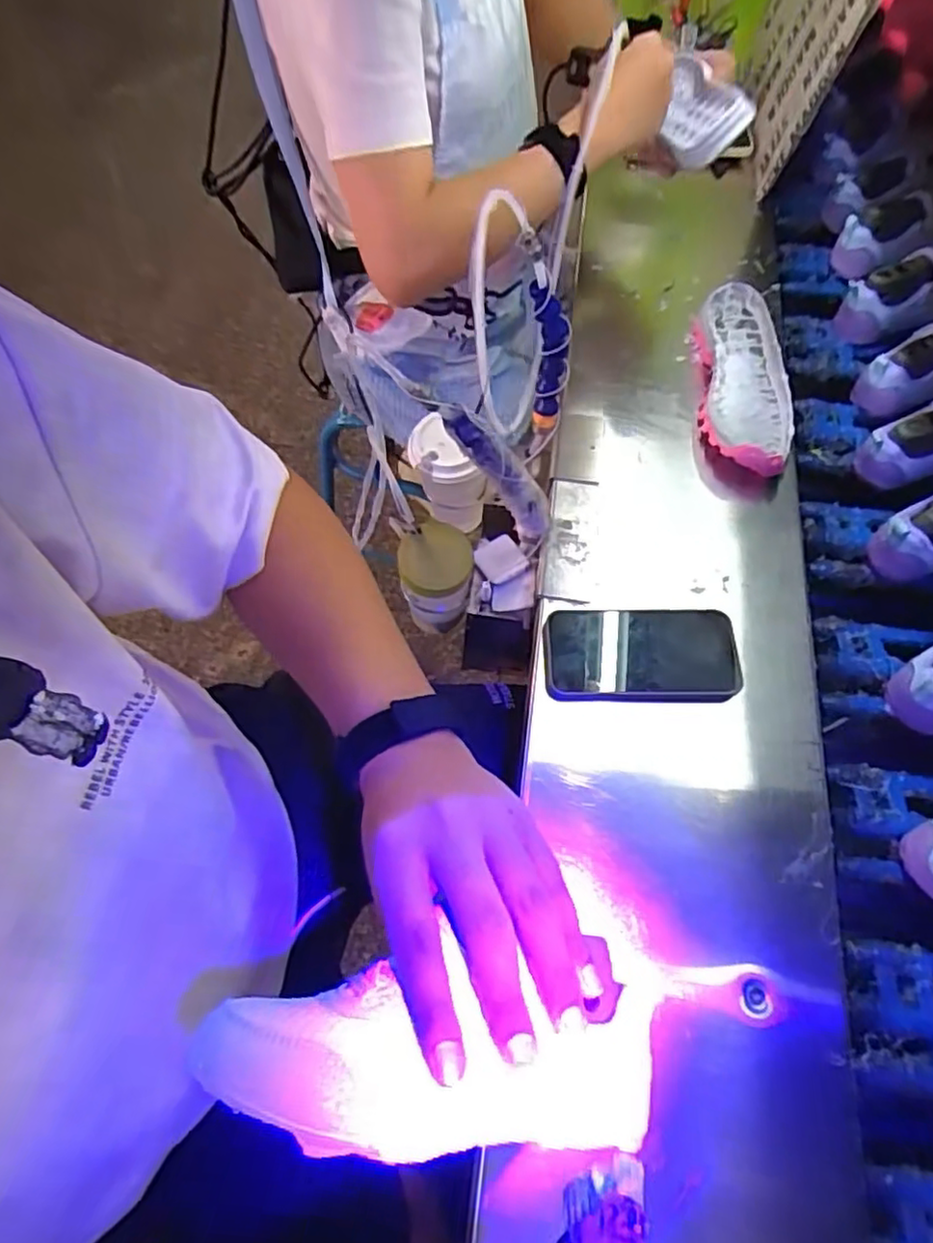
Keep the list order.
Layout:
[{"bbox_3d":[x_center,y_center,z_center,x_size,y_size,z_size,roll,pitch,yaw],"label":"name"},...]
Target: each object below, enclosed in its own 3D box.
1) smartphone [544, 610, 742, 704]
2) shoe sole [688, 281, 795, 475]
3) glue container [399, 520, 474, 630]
[{"bbox_3d":[0.149,0.027,0.552,0.159,0.017,0.081,0,64,3],"label":"smartphone"},{"bbox_3d":[0.289,-0.257,0.674,0.088,0.028,0.239,3,63,5],"label":"shoe sole"},{"bbox_3d":[-0.029,-0.040,0.678,0.070,0.119,0.066,-1,63,3],"label":"glue container"}]

